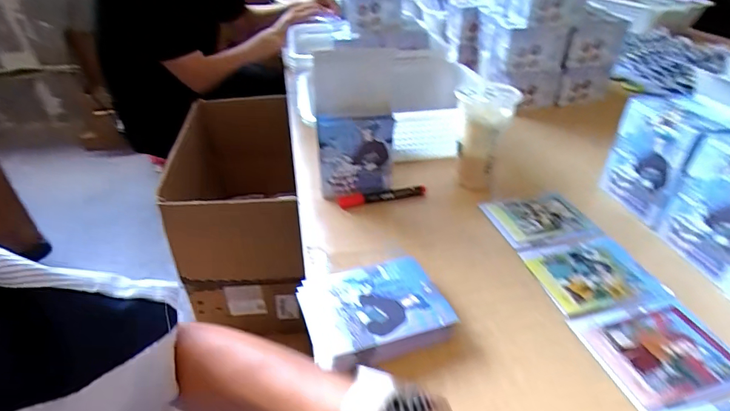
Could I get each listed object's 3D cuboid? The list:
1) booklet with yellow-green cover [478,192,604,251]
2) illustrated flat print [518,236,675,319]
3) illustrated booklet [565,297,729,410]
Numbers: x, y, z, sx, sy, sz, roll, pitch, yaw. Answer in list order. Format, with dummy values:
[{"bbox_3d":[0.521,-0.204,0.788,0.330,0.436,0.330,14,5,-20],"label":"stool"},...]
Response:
[{"bbox_3d":[0.266,0.022,0.618,0.154,0.014,0.106,-8,36,-10],"label":"booklet with yellow-green cover"},{"bbox_3d":[0.289,0.086,0.526,0.141,0.007,0.115,-7,36,-9],"label":"illustrated flat print"},{"bbox_3d":[0.317,0.149,0.433,0.155,0.006,0.108,-8,36,-10],"label":"illustrated booklet"}]

